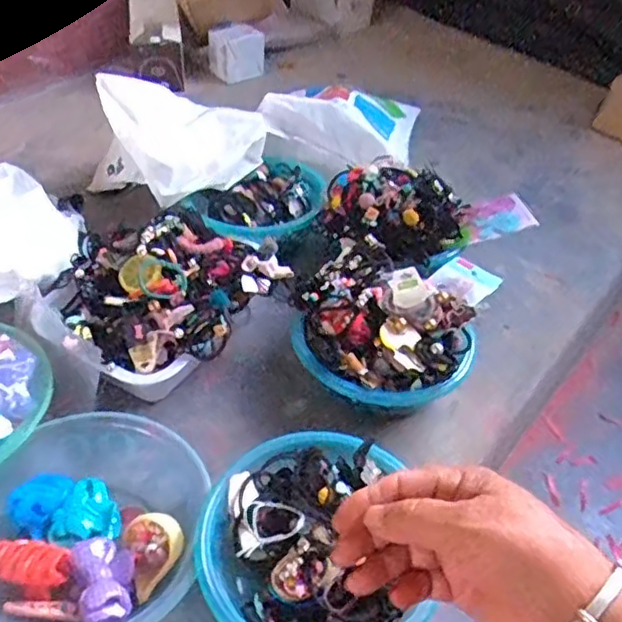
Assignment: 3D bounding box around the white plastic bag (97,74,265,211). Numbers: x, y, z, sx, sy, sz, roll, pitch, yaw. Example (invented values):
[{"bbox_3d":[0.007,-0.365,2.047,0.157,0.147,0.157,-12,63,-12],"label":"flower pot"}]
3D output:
[{"bbox_3d":[-0.192,-0.272,0.986,0.245,0.127,0.170,-1,43,-6],"label":"white plastic bag"}]

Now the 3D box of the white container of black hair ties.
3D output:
[{"bbox_3d":[-0.182,-0.028,0.816,0.232,0.117,0.286,28,48,24],"label":"white container of black hair ties"}]

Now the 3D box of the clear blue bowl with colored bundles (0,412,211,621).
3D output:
[{"bbox_3d":[-0.224,0.216,0.625,0.221,0.081,0.230,2,43,-2],"label":"clear blue bowl with colored bundles"}]

